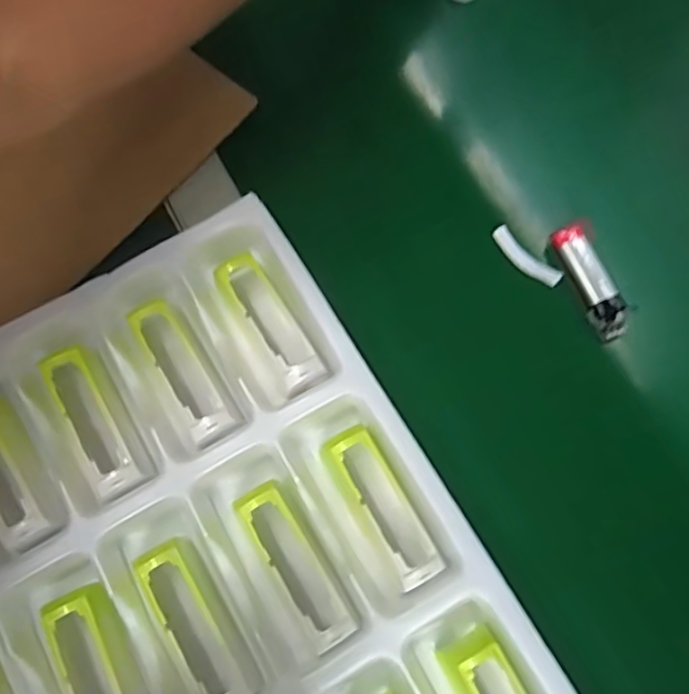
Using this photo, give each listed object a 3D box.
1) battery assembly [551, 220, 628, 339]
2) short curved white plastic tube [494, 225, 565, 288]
[{"bbox_3d":[0.138,-0.037,0.353,0.018,0.013,0.066,-23,75,-6],"label":"battery assembly"},{"bbox_3d":[0.105,-0.052,0.364,0.011,0.009,0.046,-44,78,-11],"label":"short curved white plastic tube"}]

